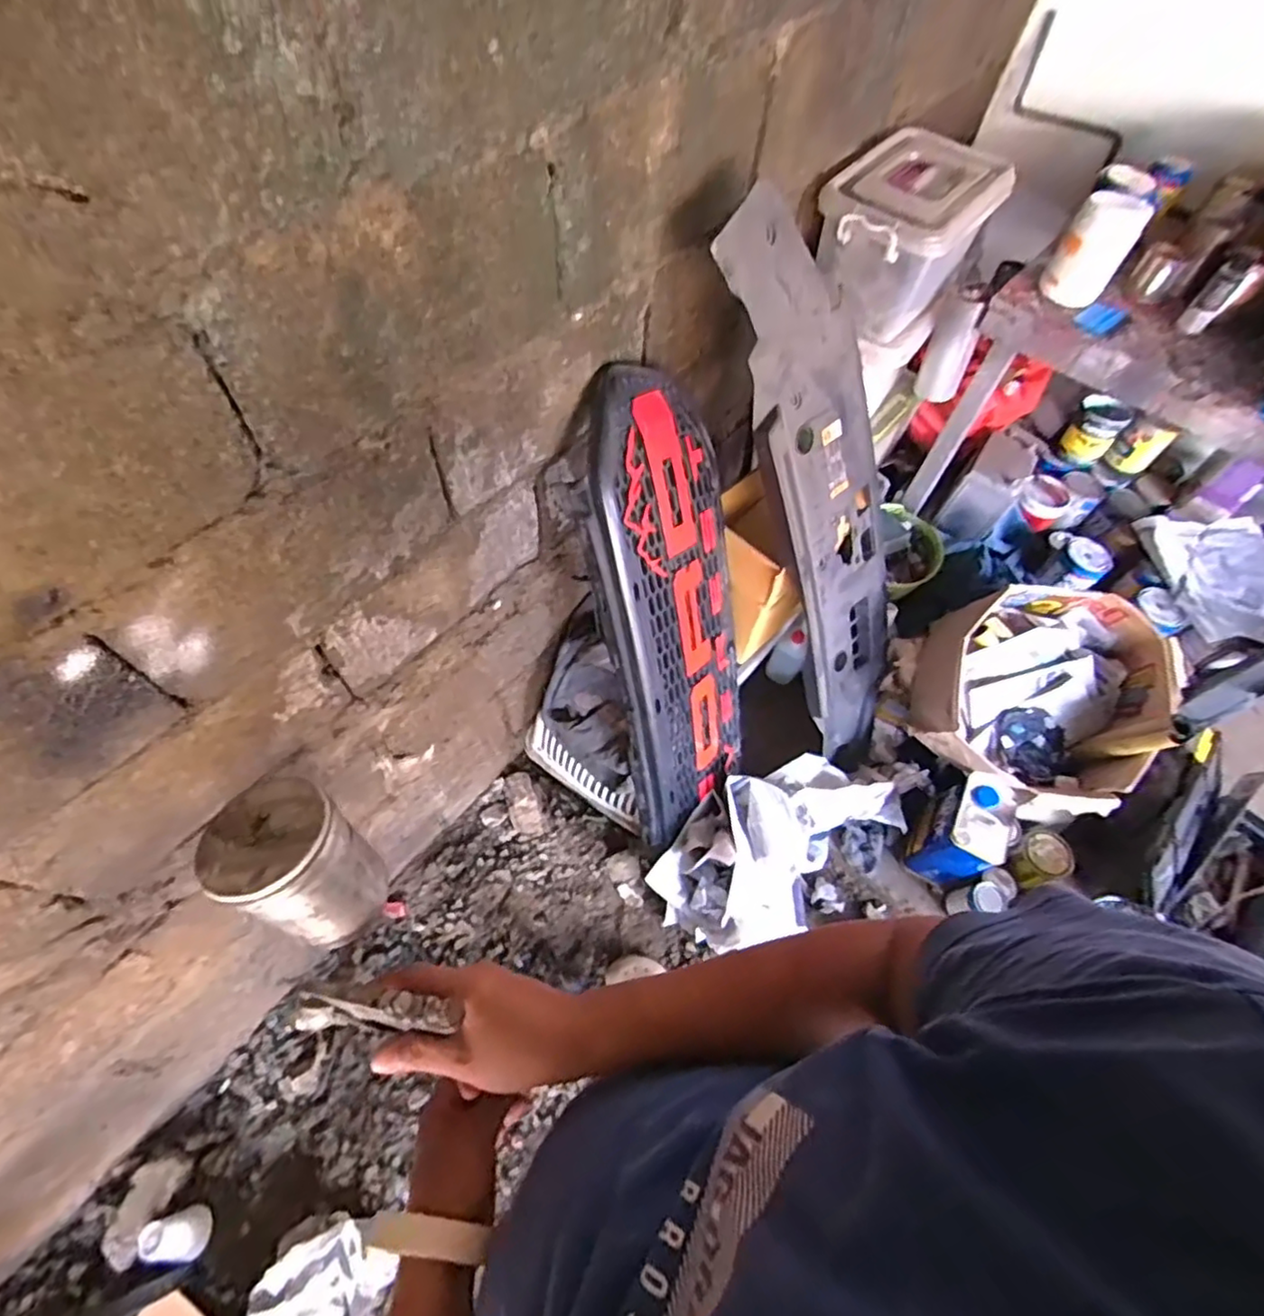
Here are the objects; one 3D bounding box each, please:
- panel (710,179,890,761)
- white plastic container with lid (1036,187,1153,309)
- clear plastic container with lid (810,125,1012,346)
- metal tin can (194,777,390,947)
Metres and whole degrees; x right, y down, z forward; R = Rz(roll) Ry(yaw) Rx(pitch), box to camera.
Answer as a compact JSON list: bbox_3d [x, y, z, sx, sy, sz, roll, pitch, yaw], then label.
[{"bbox_3d":[0.386,-0.244,1.216,0.046,1.134,0.346,17,56,41],"label":"panel"},{"bbox_3d":[0.805,-0.715,1.103,0.107,0.170,0.097,28,62,12],"label":"white plastic container with lid"},{"bbox_3d":[0.503,-0.783,1.184,0.252,0.209,0.335,33,63,15],"label":"clear plastic container with lid"},{"bbox_3d":[-0.215,0.140,0.418,0.075,0.116,0.078,34,63,32],"label":"metal tin can"}]

